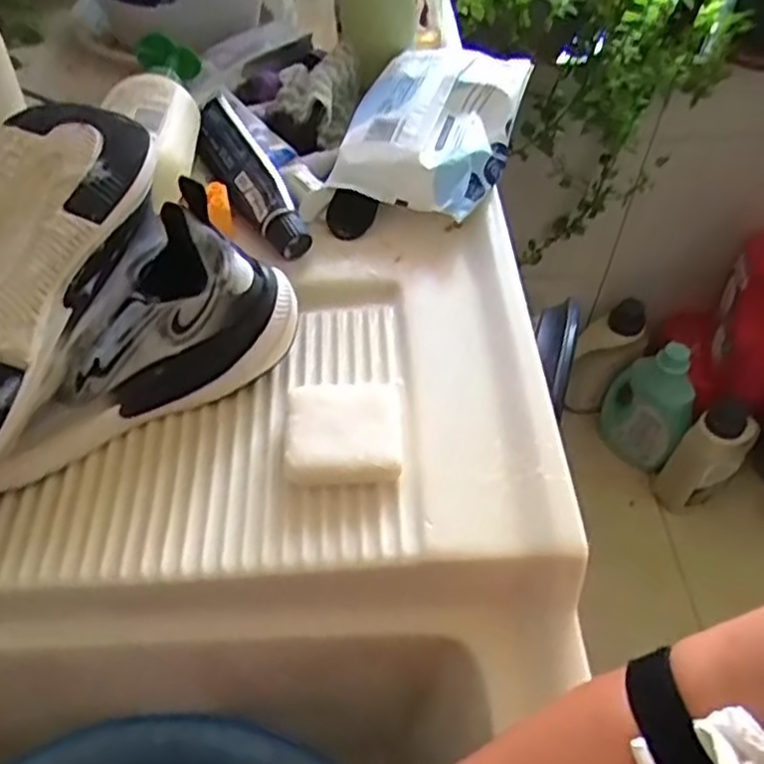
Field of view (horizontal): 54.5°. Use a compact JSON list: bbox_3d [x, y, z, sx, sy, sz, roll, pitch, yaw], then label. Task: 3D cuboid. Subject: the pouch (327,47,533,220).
[{"bbox_3d":[0.047,-0.219,0.606,0.120,0.062,0.237,14,51,9],"label":"pouch"}]

